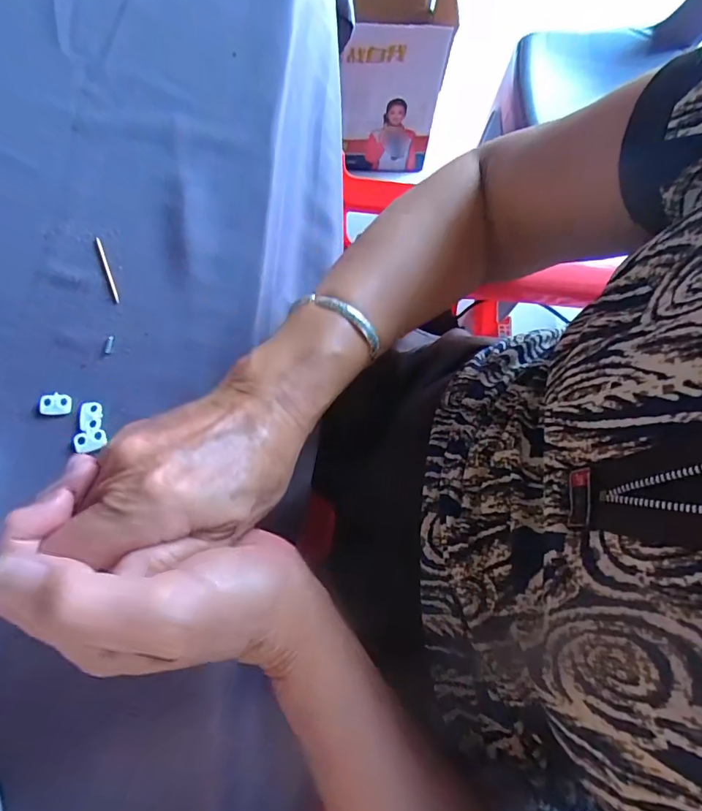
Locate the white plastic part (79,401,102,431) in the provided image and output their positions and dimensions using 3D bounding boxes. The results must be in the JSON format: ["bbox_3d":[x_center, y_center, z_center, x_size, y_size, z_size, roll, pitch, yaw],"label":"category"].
[{"bbox_3d":[-0.164,0.006,0.296,0.013,0.004,0.019,-8,72,-5],"label":"white plastic part"}]

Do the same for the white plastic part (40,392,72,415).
[{"bbox_3d":[-0.187,-0.001,0.297,0.019,0.004,0.014,-4,72,-3],"label":"white plastic part"}]

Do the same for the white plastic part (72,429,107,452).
[{"bbox_3d":[-0.162,0.021,0.291,0.018,0.004,0.013,-17,73,-8],"label":"white plastic part"}]

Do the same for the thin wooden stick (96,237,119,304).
[{"bbox_3d":[-0.173,-0.097,0.333,0.004,0.004,0.058,-23,74,-9],"label":"thin wooden stick"}]

